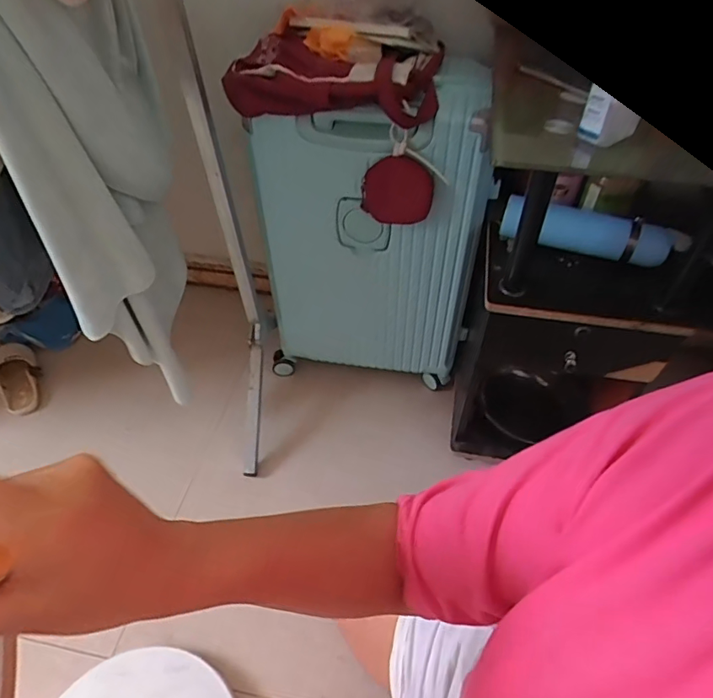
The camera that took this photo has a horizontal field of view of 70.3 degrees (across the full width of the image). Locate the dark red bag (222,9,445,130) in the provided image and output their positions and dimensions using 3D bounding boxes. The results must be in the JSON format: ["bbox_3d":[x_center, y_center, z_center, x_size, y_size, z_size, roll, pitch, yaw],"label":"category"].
[{"bbox_3d":[-0.029,-0.438,0.783,0.321,0.094,0.158,14,51,14],"label":"dark red bag"}]

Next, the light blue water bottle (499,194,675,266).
[{"bbox_3d":[0.354,-0.182,0.793,0.247,0.059,0.058,14,51,12],"label":"light blue water bottle"}]

